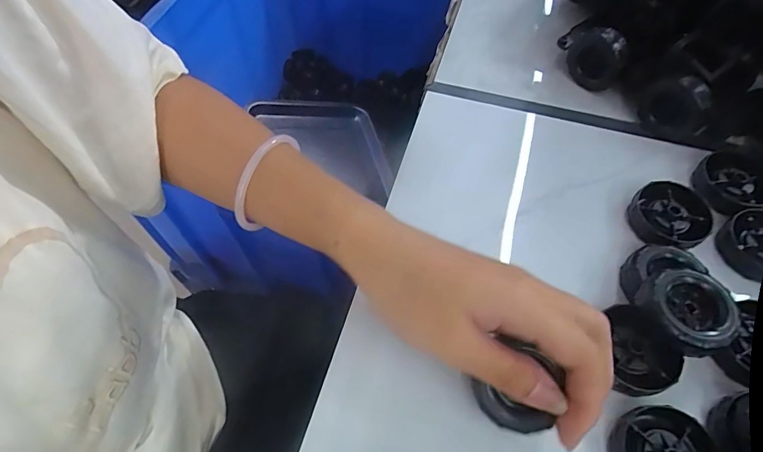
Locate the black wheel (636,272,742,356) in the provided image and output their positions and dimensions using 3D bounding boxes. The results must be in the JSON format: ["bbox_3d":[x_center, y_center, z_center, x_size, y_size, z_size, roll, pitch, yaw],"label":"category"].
[{"bbox_3d":[0.163,0.047,0.232,0.041,0.023,0.040,0,57,0],"label":"black wheel"}]

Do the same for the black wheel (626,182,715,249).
[{"bbox_3d":[0.186,-0.007,0.281,0.050,0.011,0.045,-18,59,-12],"label":"black wheel"}]

